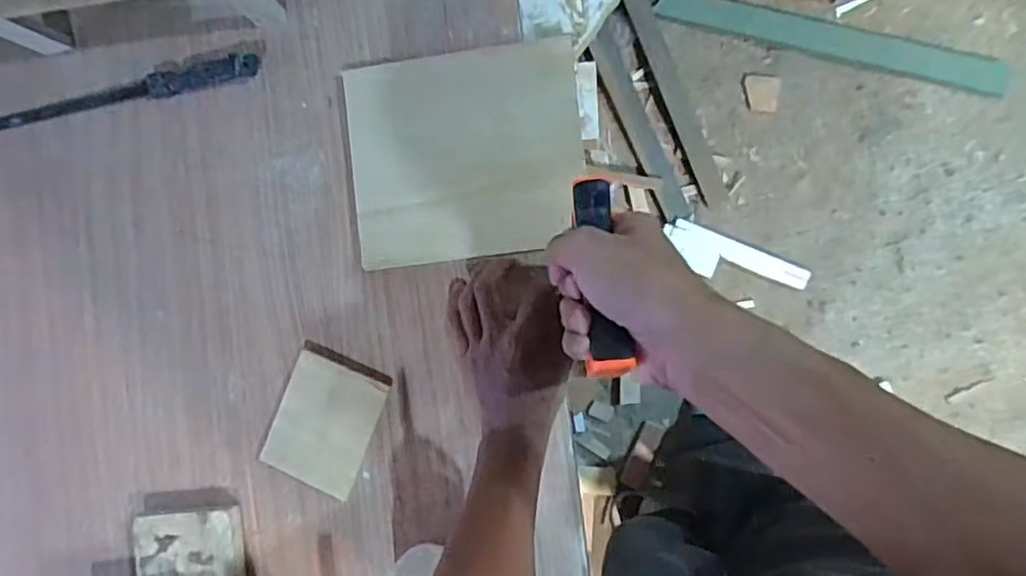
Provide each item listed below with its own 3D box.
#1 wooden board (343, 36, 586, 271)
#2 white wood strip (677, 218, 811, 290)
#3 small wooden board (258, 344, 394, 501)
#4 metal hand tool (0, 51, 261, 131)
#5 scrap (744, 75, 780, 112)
[{"bbox_3d":[-0.041,-0.116,0.574,0.199,0.013,0.176,-7,88,7],"label":"wooden board"},{"bbox_3d":[0.437,-0.064,1.265,0.263,0.014,0.044,24,92,7],"label":"white wood strip"},{"bbox_3d":[-0.165,0.117,0.585,0.086,0.015,0.115,21,92,7],"label":"small wooden board"},{"bbox_3d":[-0.375,-0.183,0.619,0.294,0.012,0.030,-10,88,7],"label":"metal hand tool"},{"bbox_3d":[0.478,-0.374,1.270,0.064,0.007,0.068,2,89,7],"label":"scrap"}]

